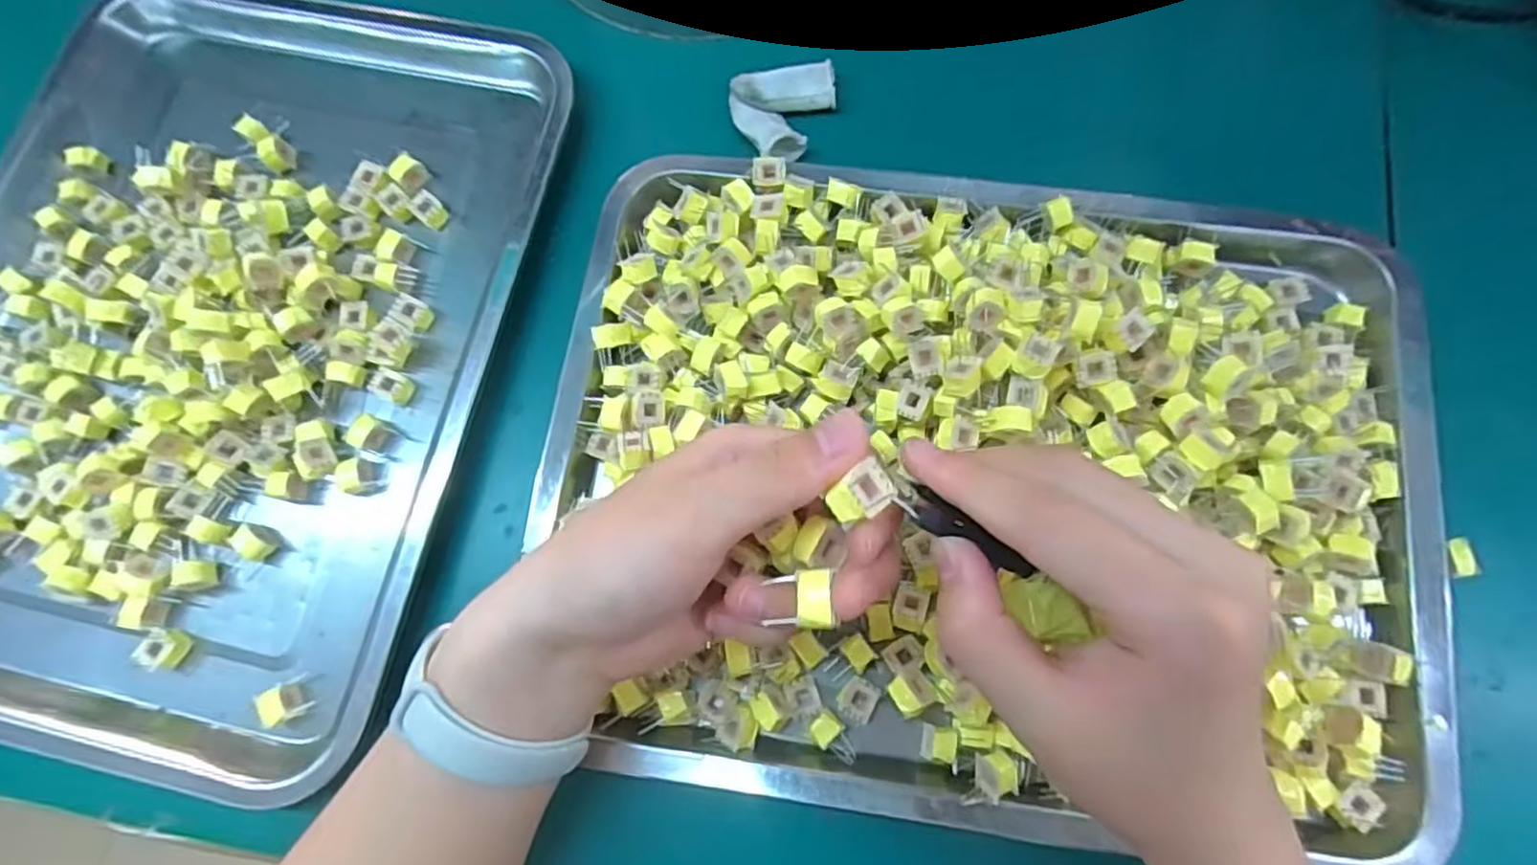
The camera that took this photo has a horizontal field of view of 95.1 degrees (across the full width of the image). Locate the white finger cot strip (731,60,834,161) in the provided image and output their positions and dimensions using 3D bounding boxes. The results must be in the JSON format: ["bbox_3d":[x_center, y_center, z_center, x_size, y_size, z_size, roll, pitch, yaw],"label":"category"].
[{"bbox_3d":[0.009,-0.172,0.379,0.056,0.011,0.053,-7,76,0],"label":"white finger cot strip"}]

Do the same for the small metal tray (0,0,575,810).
[{"bbox_3d":[-0.279,-0.050,0.353,0.285,0.031,0.386,11,77,4],"label":"small metal tray"}]

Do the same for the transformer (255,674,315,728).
[{"bbox_3d":[-0.216,0.120,0.314,0.016,0.014,0.016,-24,77,-4],"label":"transformer"}]

